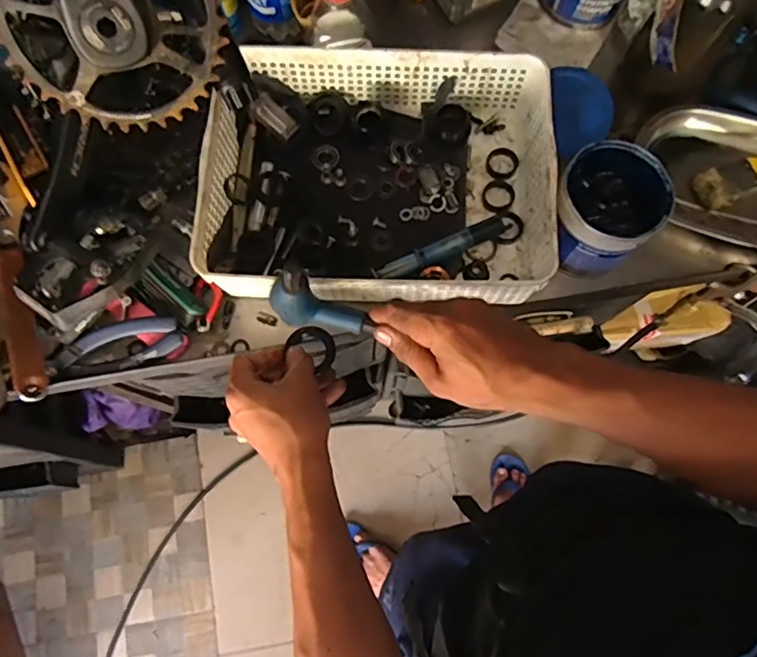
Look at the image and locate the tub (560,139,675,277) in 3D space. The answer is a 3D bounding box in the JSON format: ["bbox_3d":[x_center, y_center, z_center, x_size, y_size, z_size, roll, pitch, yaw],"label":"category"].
[{"bbox_3d":[0.218,-0.116,0.552,0.102,0.082,0.097,0,76,-1],"label":"tub"}]

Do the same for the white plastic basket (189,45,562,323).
[{"bbox_3d":[0.000,-0.145,0.557,0.327,0.090,0.261,3,76,0],"label":"white plastic basket"}]

